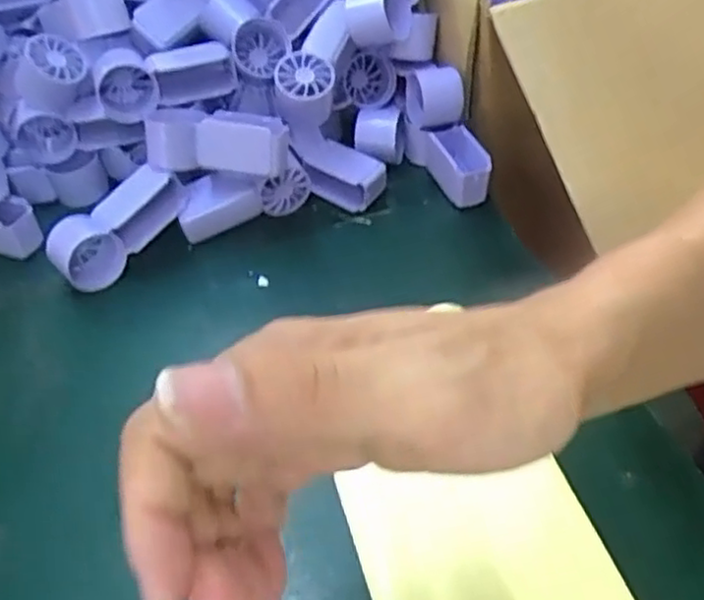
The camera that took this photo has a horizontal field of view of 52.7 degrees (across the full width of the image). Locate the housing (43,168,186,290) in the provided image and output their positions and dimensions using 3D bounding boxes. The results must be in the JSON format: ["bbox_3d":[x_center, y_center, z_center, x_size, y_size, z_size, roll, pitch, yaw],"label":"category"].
[{"bbox_3d":[-0.155,-0.051,0.464,0.093,0.037,0.040,-41,53,-6],"label":"housing"}]

